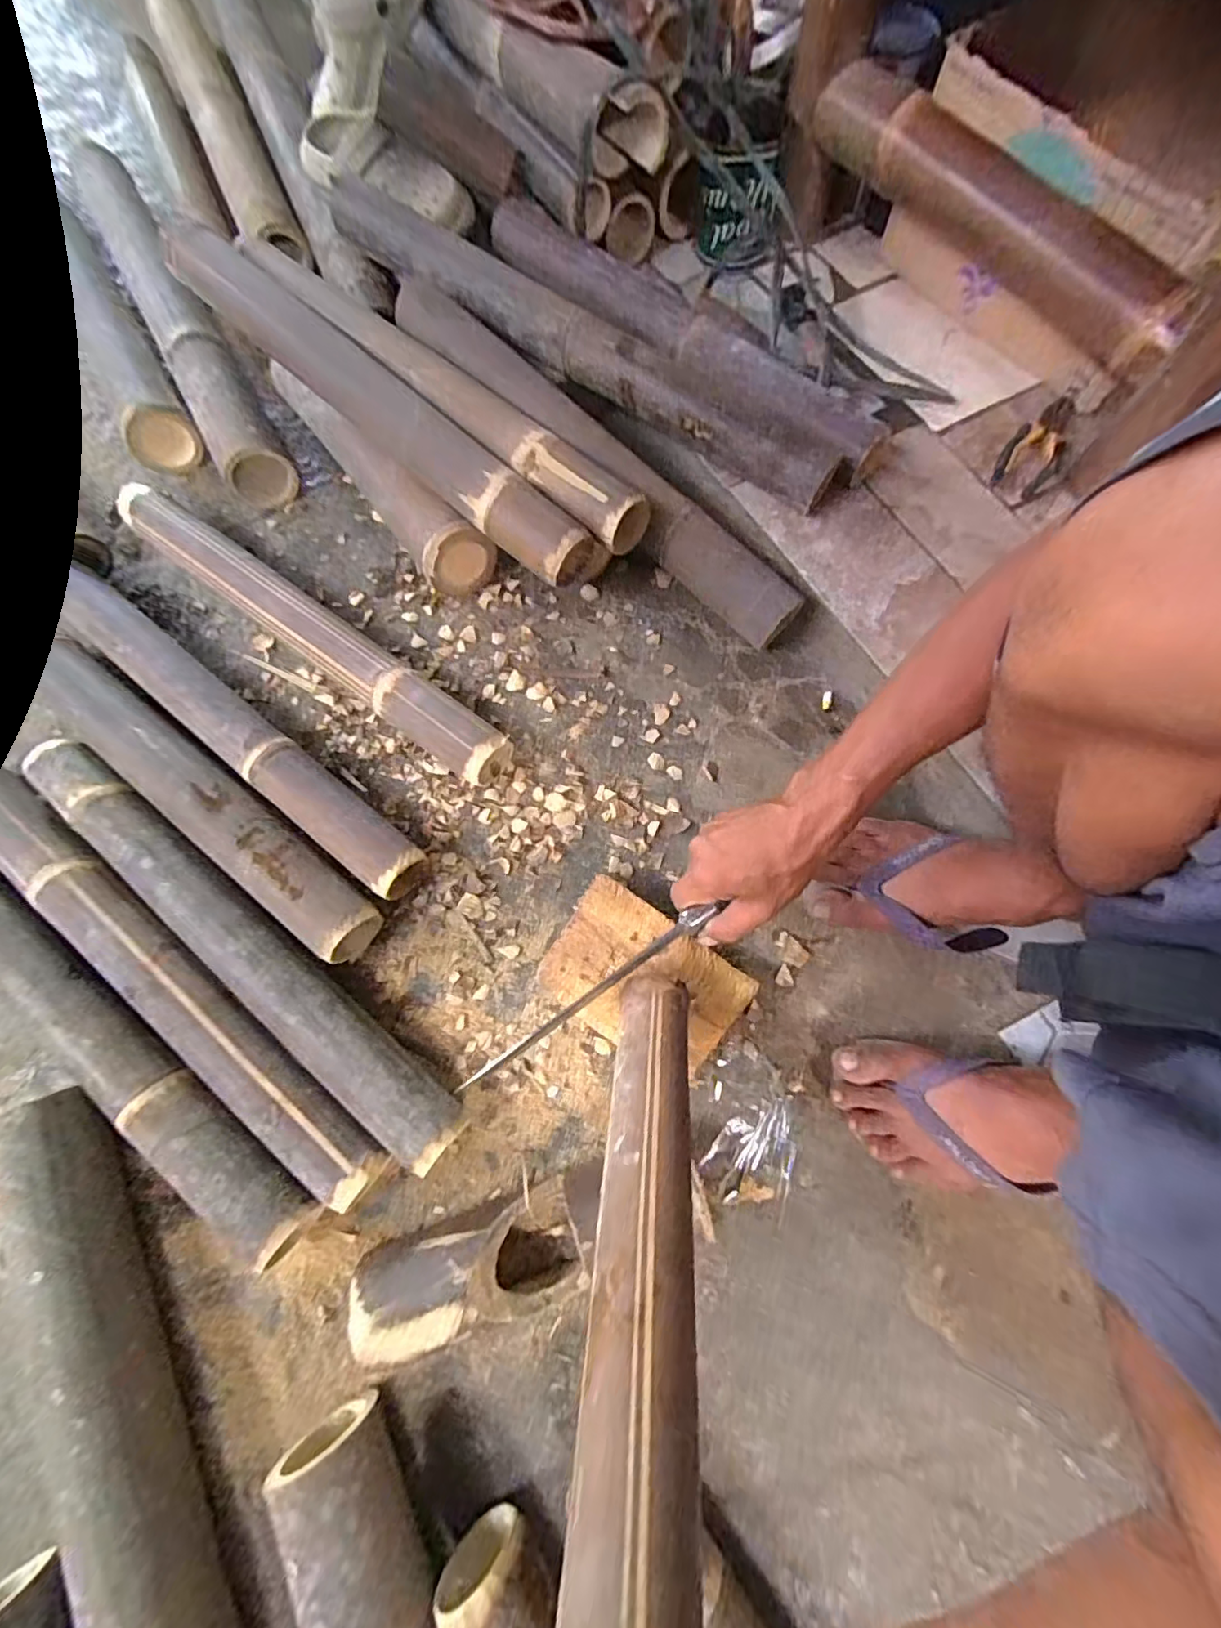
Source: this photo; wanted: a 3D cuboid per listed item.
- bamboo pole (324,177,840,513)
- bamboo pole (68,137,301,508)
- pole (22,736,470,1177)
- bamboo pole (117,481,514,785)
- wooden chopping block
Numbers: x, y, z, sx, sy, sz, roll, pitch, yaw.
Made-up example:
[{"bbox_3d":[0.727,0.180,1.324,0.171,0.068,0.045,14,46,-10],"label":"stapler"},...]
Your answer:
[{"bbox_3d":[-0.036,-0.539,0.638,0.659,0.073,0.094,35,77,10],"label":"bamboo pole"},{"bbox_3d":[-0.562,-0.641,0.729,0.074,0.081,0.610,-29,76,-8],"label":"bamboo pole"},{"bbox_3d":[-0.343,0.109,0.517,0.543,0.053,0.064,39,77,10],"label":"pole"},{"bbox_3d":[-0.331,-0.203,0.607,0.539,0.060,0.062,36,77,9],"label":"bamboo pole"},{"bbox_3d":[0.029,0.149,0.512,0.171,0.043,0.117,33,76,9],"label":"wooden chopping block"}]

